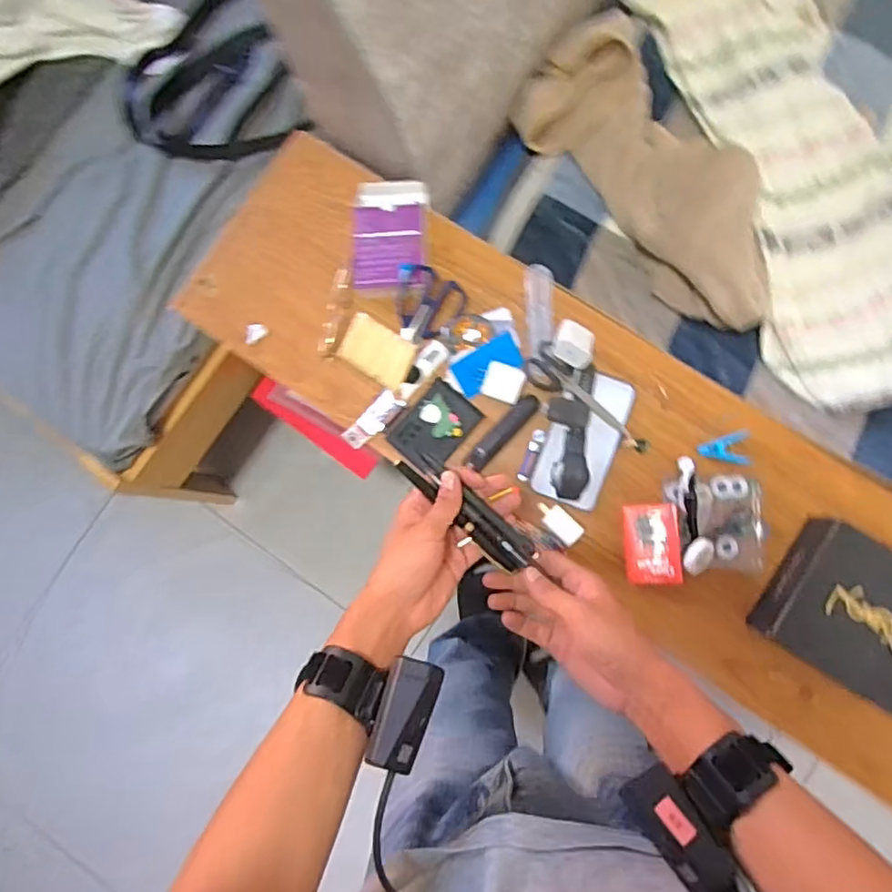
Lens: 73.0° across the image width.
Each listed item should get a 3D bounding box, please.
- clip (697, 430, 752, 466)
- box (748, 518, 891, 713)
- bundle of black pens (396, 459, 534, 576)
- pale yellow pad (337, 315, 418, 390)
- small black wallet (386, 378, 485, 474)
[{"bbox_3d":[0.329,0.004,0.710,0.058,0.007,0.040,-4,83,4],"label":"clip"},{"bbox_3d":[0.437,0.179,0.651,0.157,0.070,0.143,33,87,8],"label":"box"},{"bbox_3d":[0.015,0.056,0.497,0.132,0.020,0.034,38,87,-1],"label":"bundle of black pens"},{"bbox_3d":[-0.087,-0.119,0.761,0.092,0.013,0.061,31,87,8],"label":"pale yellow pad"},{"bbox_3d":[-0.013,-0.023,0.748,0.079,0.017,0.101,40,88,8],"label":"small black wallet"}]

